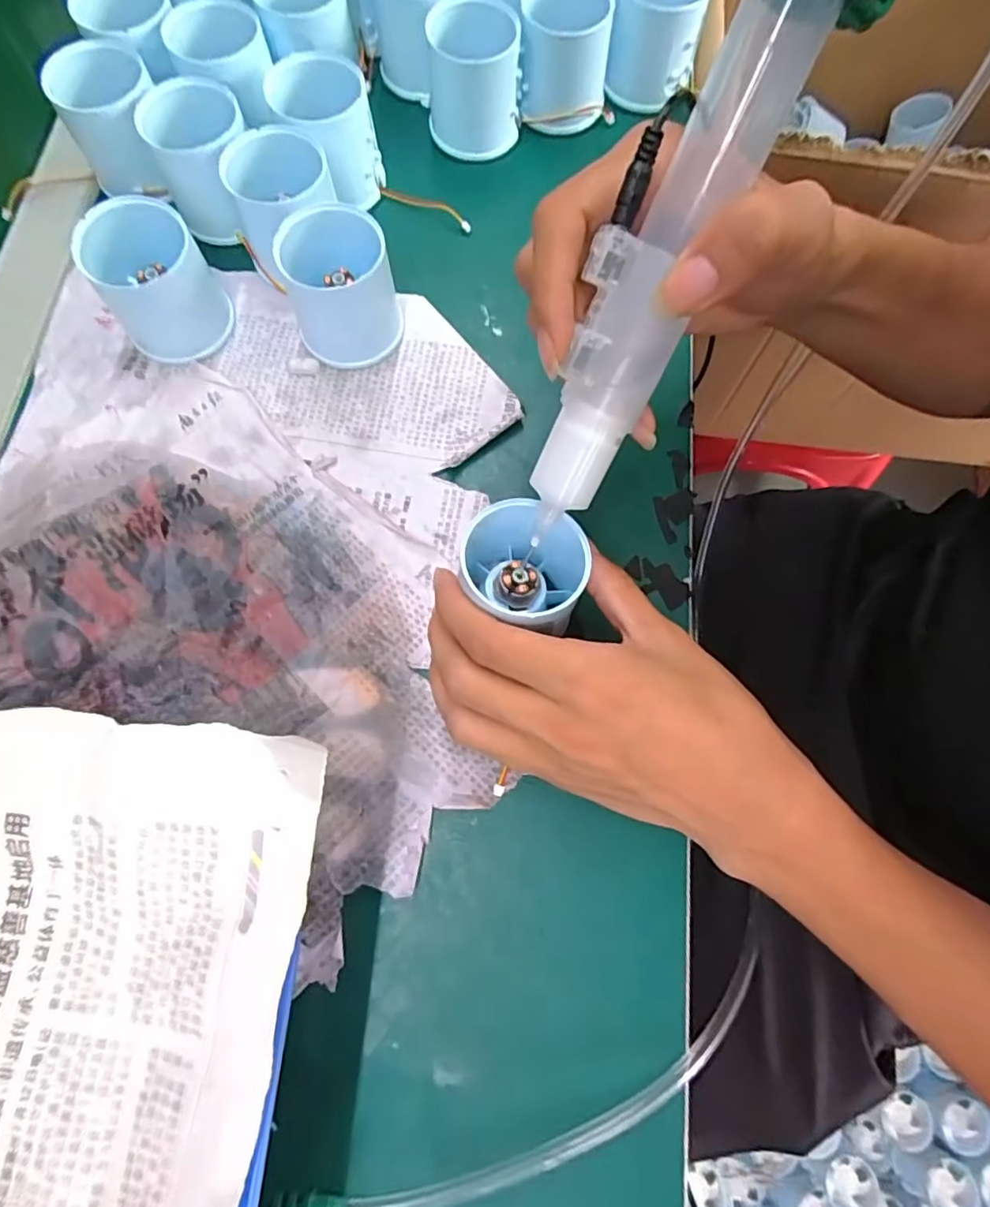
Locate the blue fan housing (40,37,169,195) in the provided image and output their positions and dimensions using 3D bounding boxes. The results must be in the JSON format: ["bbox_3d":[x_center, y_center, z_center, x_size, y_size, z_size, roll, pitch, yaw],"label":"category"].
[{"bbox_3d":[-0.200,-0.256,0.314,0.052,0.052,0.054,-20,75,-8],"label":"blue fan housing"}]

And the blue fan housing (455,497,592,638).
[{"bbox_3d":[0.013,-0.015,0.248,0.049,0.045,0.056,17,73,3],"label":"blue fan housing"}]

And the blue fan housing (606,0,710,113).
[{"bbox_3d":[0.096,-0.342,0.346,0.052,0.052,0.061,9,73,1],"label":"blue fan housing"}]

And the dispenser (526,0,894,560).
[{"bbox_3d":[0.054,-0.107,0.183,0.038,0.036,0.180,29,115,6],"label":"dispenser"}]

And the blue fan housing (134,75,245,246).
[{"bbox_3d":[-0.154,-0.235,0.312,0.048,0.050,0.059,-19,75,-8],"label":"blue fan housing"}]

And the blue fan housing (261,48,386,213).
[{"bbox_3d":[-0.092,-0.256,0.319,0.055,0.051,0.054,38,76,9],"label":"blue fan housing"}]

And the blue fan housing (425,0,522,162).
[{"bbox_3d":[-0.012,-0.298,0.334,0.050,0.053,0.051,-2,73,-3],"label":"blue fan housing"}]

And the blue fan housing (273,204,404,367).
[{"bbox_3d":[-0.076,-0.158,0.292,0.054,0.053,0.049,-17,75,-7],"label":"blue fan housing"}]

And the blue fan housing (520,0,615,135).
[{"bbox_3d":[0.041,-0.322,0.342,0.054,0.054,0.056,-1,73,-2],"label":"blue fan housing"}]

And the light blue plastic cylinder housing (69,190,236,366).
[{"bbox_3d":[-0.167,-0.157,0.289,0.051,0.053,0.047,1,73,-2],"label":"light blue plastic cylinder housing"}]

